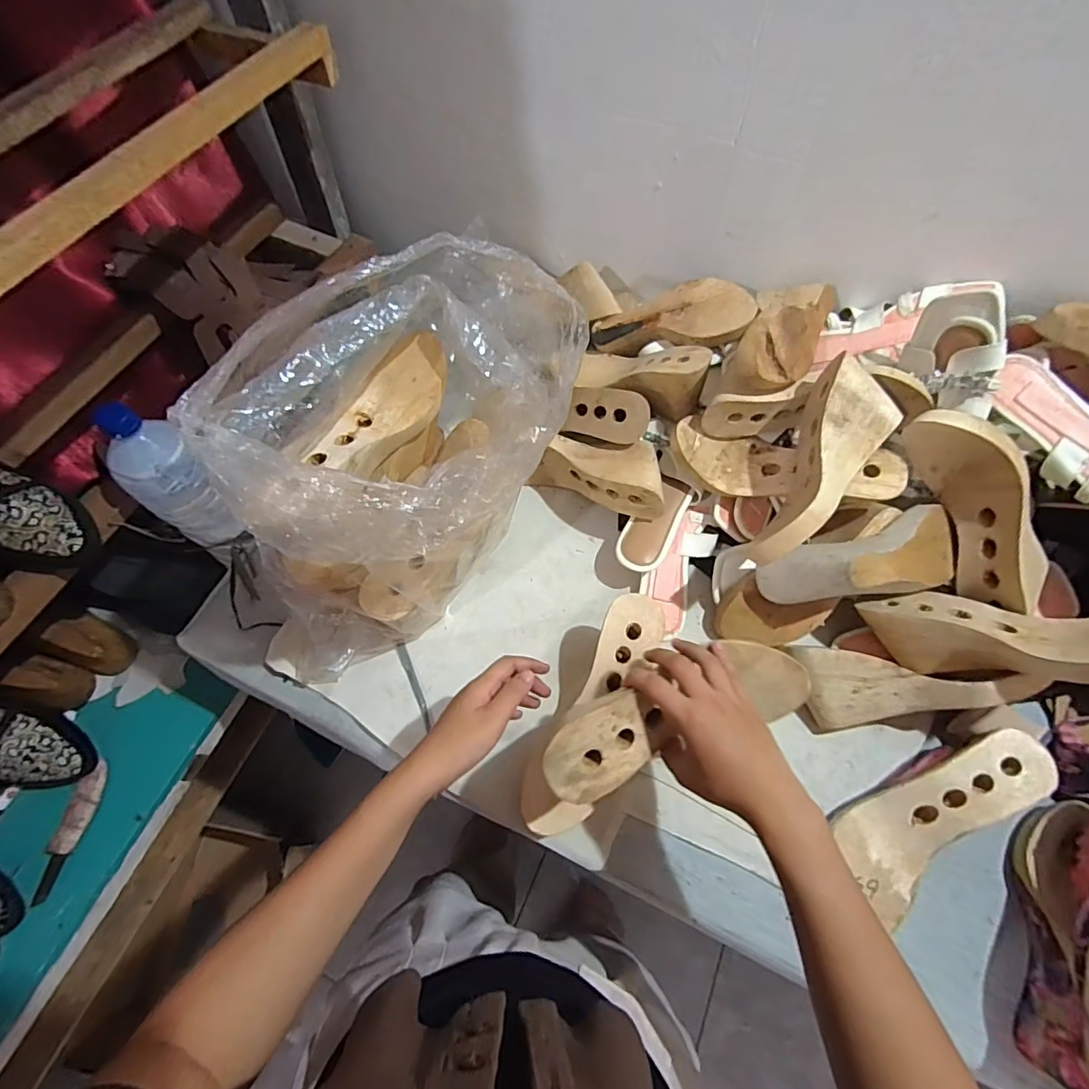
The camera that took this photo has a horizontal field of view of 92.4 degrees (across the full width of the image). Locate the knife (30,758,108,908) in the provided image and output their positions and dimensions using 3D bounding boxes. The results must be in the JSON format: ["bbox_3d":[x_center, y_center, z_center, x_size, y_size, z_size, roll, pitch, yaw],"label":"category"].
[{"bbox_3d":[-0.548,0.329,0.603,0.025,0.015,0.143,12,63,5],"label":"knife"}]

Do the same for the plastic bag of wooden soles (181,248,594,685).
[{"bbox_3d":[-0.138,-0.040,0.482,0.180,0.301,0.337,35,67,15],"label":"plastic bag of wooden soles"}]

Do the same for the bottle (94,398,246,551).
[{"bbox_3d":[-0.405,-0.066,0.579,0.055,0.196,0.080,34,67,15],"label":"bottle"}]

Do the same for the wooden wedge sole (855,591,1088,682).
[{"bbox_3d":[0.426,0.080,0.473,0.068,0.222,0.070,46,64,-25],"label":"wooden wedge sole"}]

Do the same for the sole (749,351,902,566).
[{"bbox_3d":[0.276,-0.069,0.520,0.080,0.082,0.219,26,79,12],"label":"sole"}]

